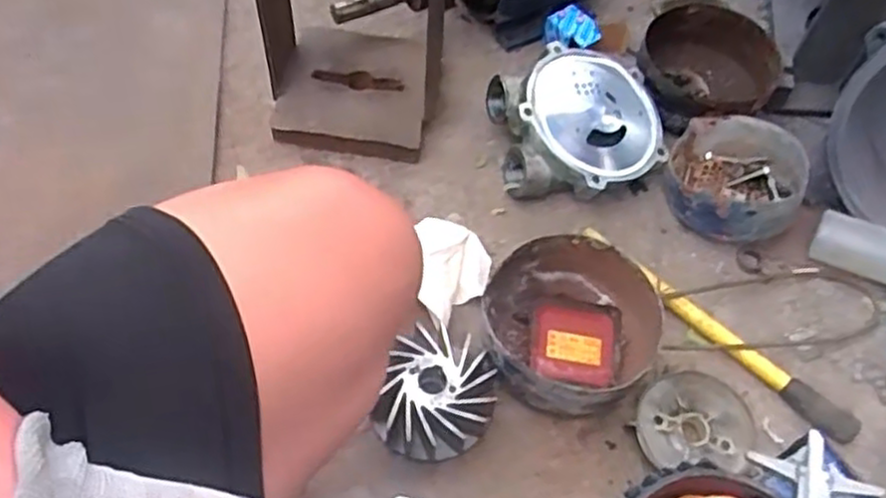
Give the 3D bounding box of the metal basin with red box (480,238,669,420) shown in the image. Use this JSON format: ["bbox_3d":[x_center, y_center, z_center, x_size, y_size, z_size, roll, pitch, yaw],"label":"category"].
[{"bbox_3d":[0.138,0.092,0.842,0.188,0.088,0.184,2,58,-4],"label":"metal basin with red box"}]

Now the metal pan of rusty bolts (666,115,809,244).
[{"bbox_3d":[0.377,-0.091,0.969,0.162,0.092,0.171,21,59,8],"label":"metal pan of rusty bolts"}]

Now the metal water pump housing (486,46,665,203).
[{"bbox_3d":[0.179,-0.158,0.982,0.213,0.108,0.195,-11,60,-12],"label":"metal water pump housing"}]

